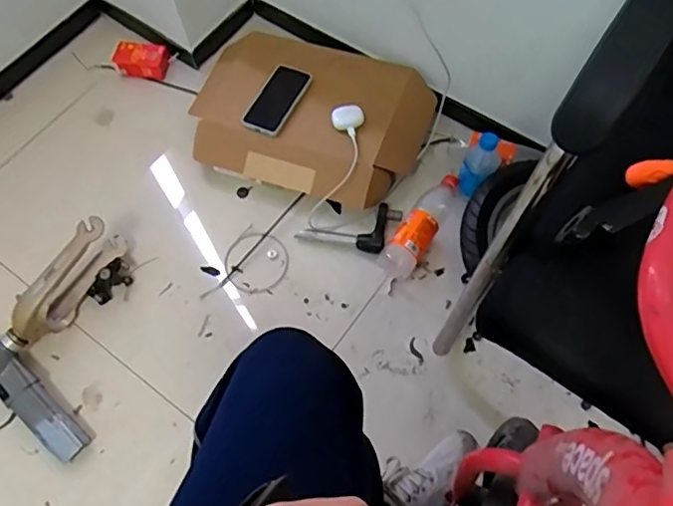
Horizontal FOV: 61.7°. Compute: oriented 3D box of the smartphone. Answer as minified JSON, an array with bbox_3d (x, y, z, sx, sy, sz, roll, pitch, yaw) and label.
[{"bbox_3d":[-0.117,-0.306,1.121,0.085,0.015,0.172,21,63,9],"label":"smartphone"}]

